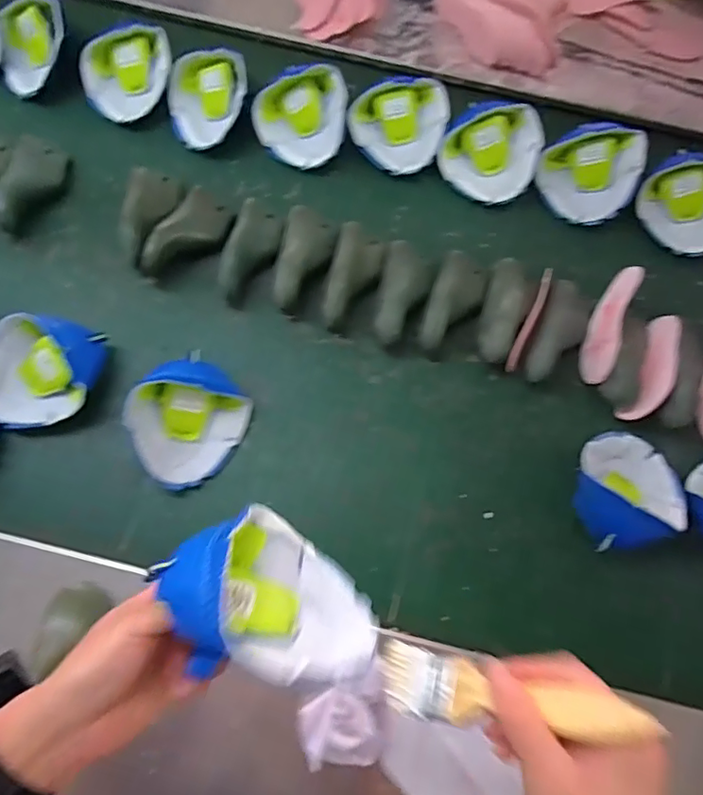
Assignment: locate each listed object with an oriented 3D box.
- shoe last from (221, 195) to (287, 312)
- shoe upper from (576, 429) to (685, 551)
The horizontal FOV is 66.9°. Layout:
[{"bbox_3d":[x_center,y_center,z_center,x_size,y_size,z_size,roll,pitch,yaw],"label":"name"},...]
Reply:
[{"bbox_3d":[-0.134,-0.195,0.698,0.069,0.052,0.148,14,71,2],"label":"shoe last"},{"bbox_3d":[0.323,0.102,0.616,0.137,0.066,0.123,-18,74,-8],"label":"shoe upper"}]

